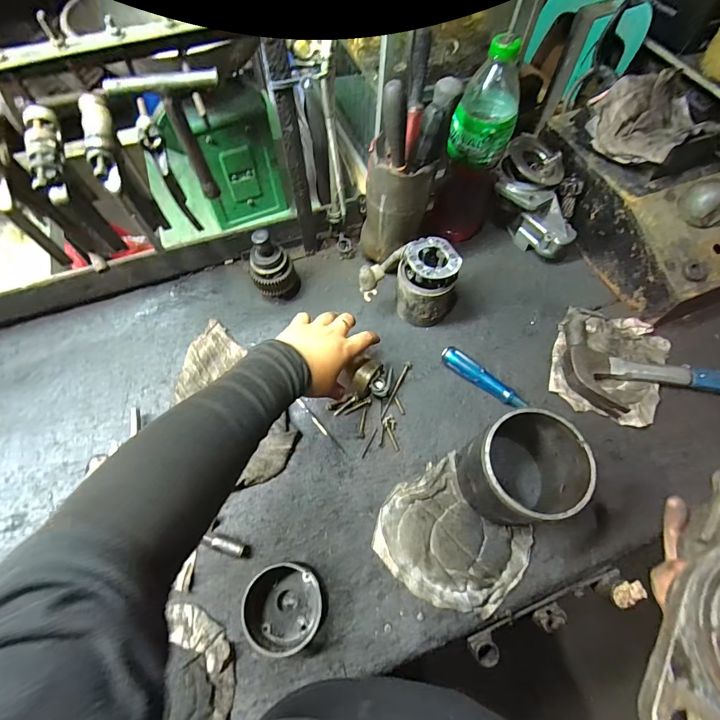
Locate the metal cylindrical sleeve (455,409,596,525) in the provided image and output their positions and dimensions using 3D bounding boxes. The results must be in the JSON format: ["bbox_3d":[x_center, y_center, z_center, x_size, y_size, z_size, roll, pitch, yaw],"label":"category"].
[{"bbox_3d":[0.175,0.124,0.428,0.105,0.118,0.104,0,62,-1],"label":"metal cylindrical sleeve"}]

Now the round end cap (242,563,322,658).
[{"bbox_3d":[-0.082,0.264,0.412,0.076,0.036,0.080,0,62,-1],"label":"round end cap"}]

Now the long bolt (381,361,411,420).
[{"bbox_3d":[0.049,0.041,0.529,0.009,0.010,0.092,25,66,11],"label":"long bolt"}]

